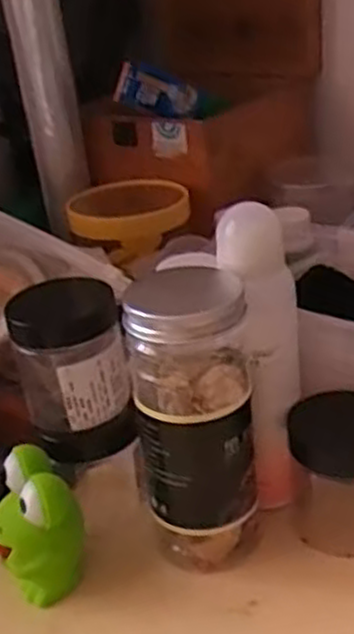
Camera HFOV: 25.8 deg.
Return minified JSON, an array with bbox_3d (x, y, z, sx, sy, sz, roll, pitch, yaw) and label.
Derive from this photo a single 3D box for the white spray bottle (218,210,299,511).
[{"bbox_3d":[0.045,0.028,0.408,0.036,0.165,0.040,-1,28,12],"label":"white spray bottle"}]

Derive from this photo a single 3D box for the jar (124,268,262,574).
[{"bbox_3d":[0.009,0.049,0.399,0.057,0.159,0.069,-6,27,1],"label":"jar"}]

